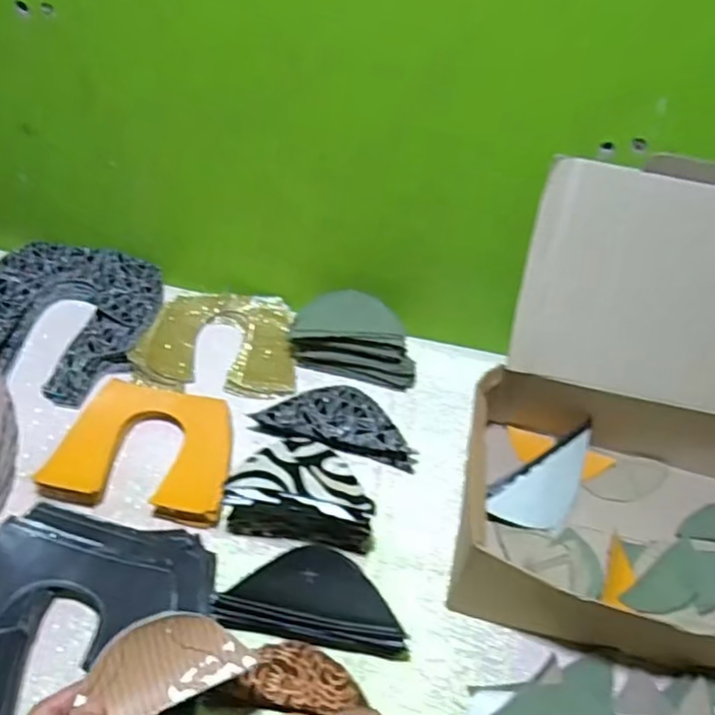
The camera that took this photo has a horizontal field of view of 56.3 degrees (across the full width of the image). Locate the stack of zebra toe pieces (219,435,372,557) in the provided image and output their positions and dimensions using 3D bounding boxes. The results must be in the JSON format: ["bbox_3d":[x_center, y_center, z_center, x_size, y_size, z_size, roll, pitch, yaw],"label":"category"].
[{"bbox_3d":[-0.045,0.117,0.570,0.120,0.072,0.061,8,50,1],"label":"stack of zebra toe pieces"}]

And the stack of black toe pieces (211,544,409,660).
[{"bbox_3d":[-0.033,0.192,0.539,0.151,0.044,0.078,8,50,0],"label":"stack of black toe pieces"}]

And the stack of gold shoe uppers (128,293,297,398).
[{"bbox_3d":[-0.147,-0.020,0.715,0.159,0.032,0.133,3,50,-4],"label":"stack of gold shoe uppers"}]

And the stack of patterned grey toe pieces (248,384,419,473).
[{"bbox_3d":[-0.017,0.062,0.662,0.157,0.024,0.072,14,50,5],"label":"stack of patterned grey toe pieces"}]

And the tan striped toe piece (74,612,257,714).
[{"bbox_3d":[-0.113,0.184,0.408,0.085,0.006,0.054,-18,76,-33],"label":"tan striped toe piece"}]

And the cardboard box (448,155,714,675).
[{"bbox_3d":[0.280,0.041,0.556,0.325,0.238,0.321,13,50,5],"label":"cardboard box"}]

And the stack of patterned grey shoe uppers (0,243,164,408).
[{"bbox_3d":[-0.311,-0.049,0.707,0.182,0.045,0.179,15,50,7],"label":"stack of patterned grey shoe uppers"}]

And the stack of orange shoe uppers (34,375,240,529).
[{"bbox_3d":[-0.185,0.079,0.611,0.154,0.021,0.132,11,50,3],"label":"stack of orange shoe uppers"}]

